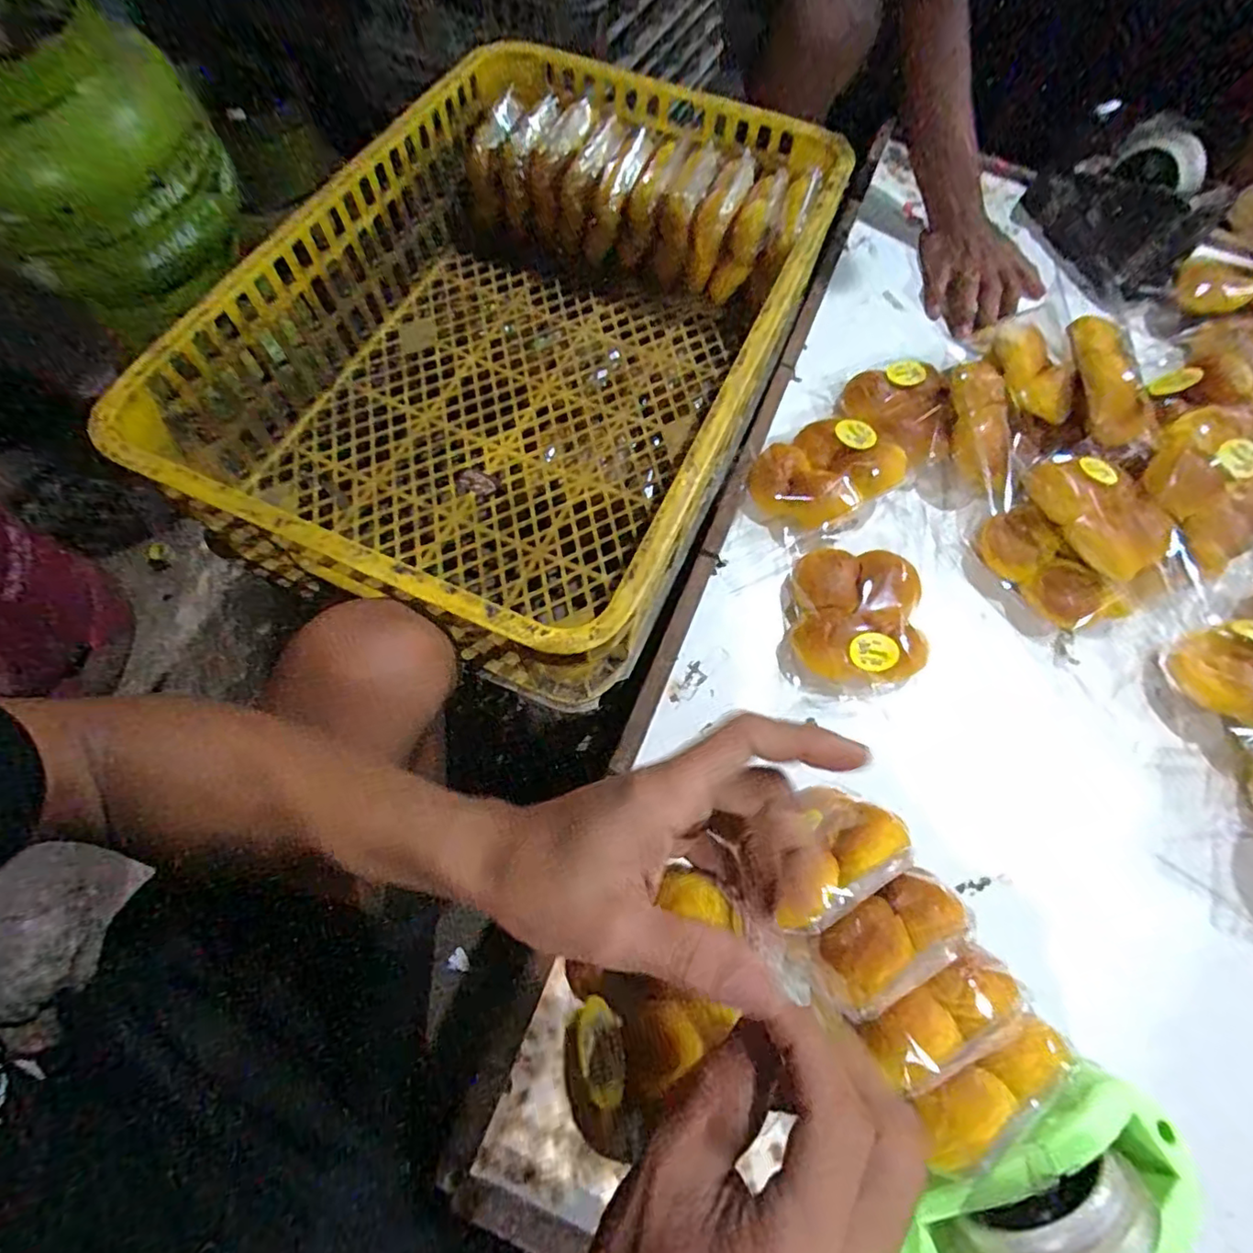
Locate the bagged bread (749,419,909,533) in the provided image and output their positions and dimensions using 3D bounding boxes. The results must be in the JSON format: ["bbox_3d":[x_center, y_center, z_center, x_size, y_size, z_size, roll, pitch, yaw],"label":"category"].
[{"bbox_3d":[0.181,-0.138,0.557,0.120,0.046,0.096,-32,71,-14],"label":"bagged bread"}]

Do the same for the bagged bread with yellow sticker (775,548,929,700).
[{"bbox_3d":[0.197,-0.005,0.512,0.117,0.043,0.126,1,67,-1],"label":"bagged bread with yellow sticker"}]

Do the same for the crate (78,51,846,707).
[{"bbox_3d":[-0.089,-0.282,0.565,0.437,0.131,0.603,23,68,8],"label":"crate"}]

